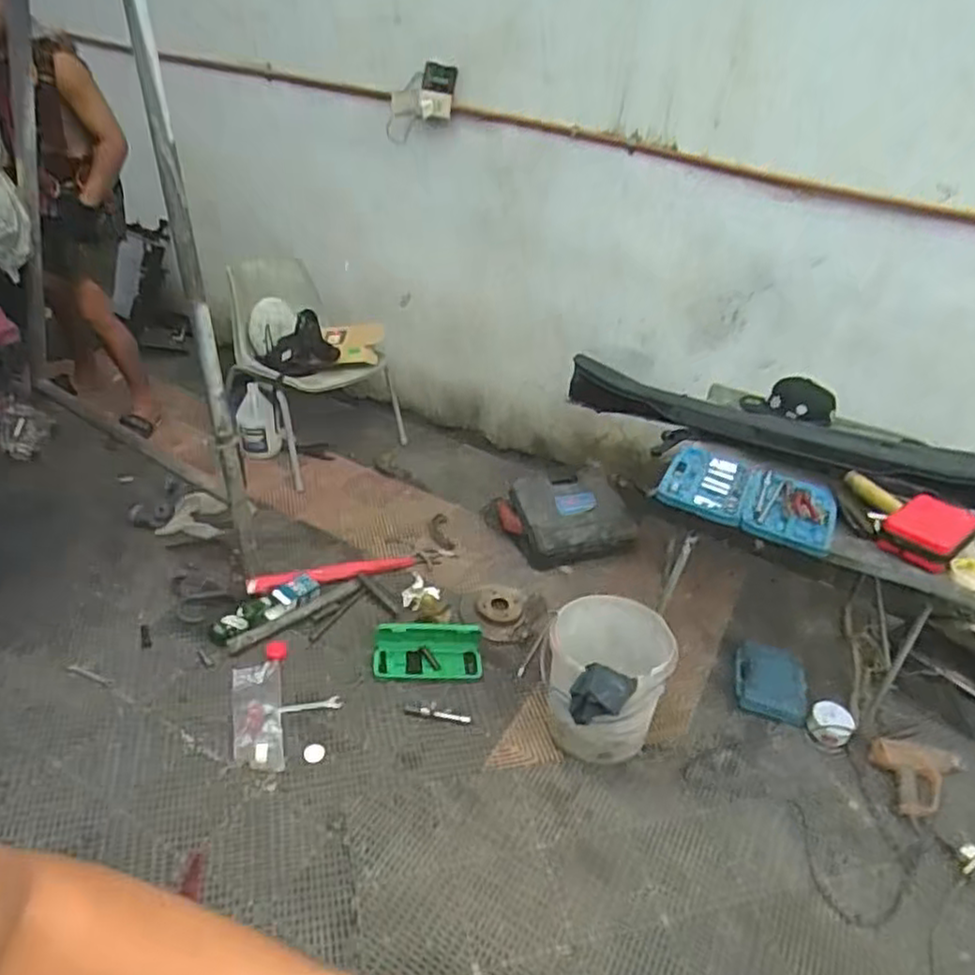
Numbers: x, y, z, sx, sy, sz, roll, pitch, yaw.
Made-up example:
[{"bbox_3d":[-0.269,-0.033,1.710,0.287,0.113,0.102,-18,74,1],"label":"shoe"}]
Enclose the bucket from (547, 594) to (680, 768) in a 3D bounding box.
[{"bbox_3d":[0.284,0.471,1.758,0.273,0.321,0.301,14,35,9],"label":"bucket"}]

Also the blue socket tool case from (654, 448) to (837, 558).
[{"bbox_3d":[0.613,0.027,1.680,0.390,0.044,0.288,23,38,21],"label":"blue socket tool case"}]

